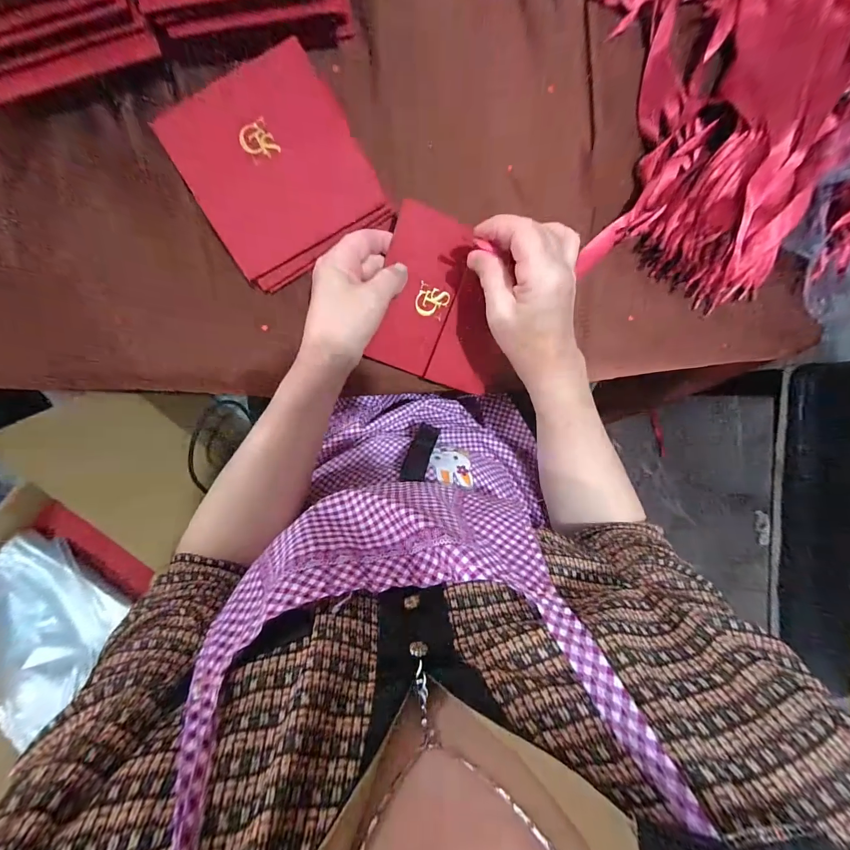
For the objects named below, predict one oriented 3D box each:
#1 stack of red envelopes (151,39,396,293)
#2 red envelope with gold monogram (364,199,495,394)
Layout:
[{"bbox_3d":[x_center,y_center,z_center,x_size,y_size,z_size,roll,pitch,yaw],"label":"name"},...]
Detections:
[{"bbox_3d":[-0.125,-0.219,0.319,0.146,0.045,0.141,-34,97,-1],"label":"stack of red envelopes"},{"bbox_3d":[0.019,-0.110,0.341,0.120,0.004,0.139,13,109,-16],"label":"red envelope with gold monogram"}]

